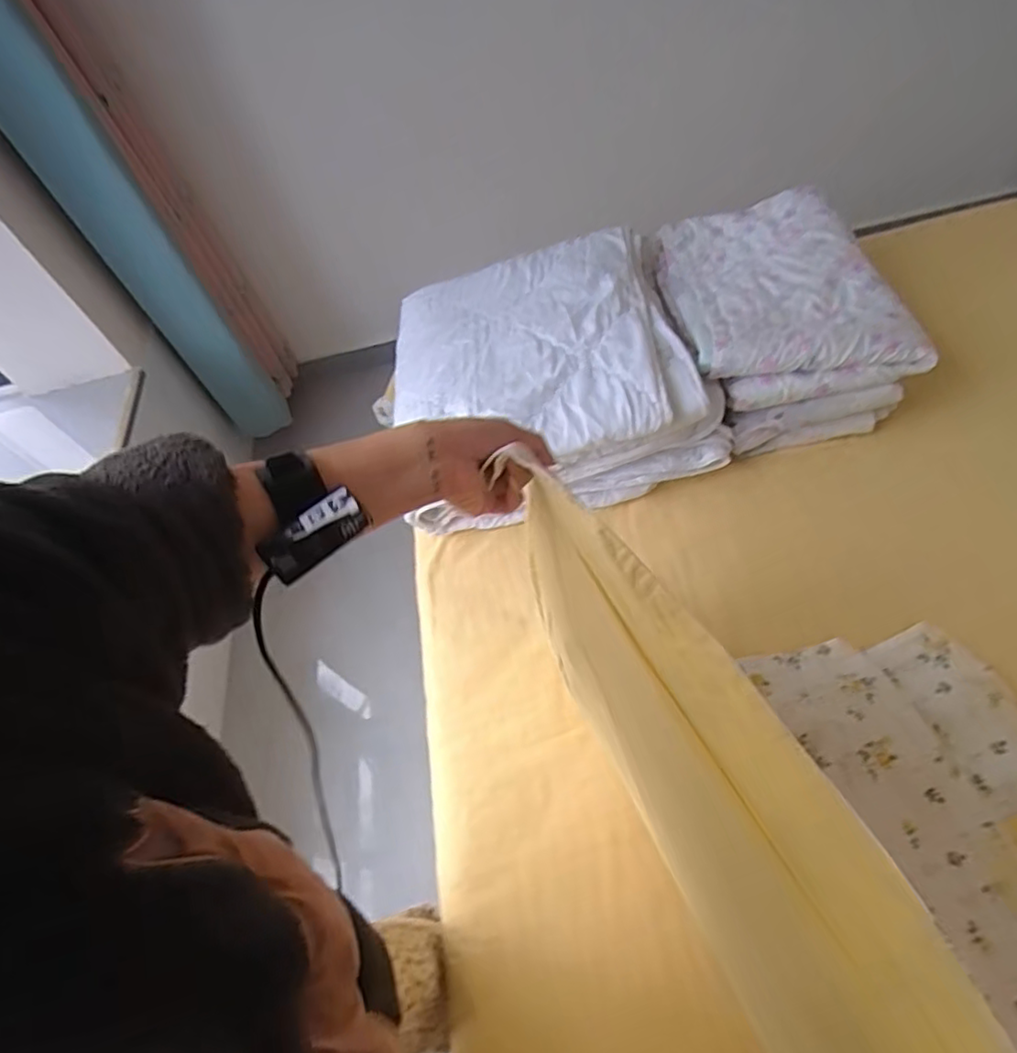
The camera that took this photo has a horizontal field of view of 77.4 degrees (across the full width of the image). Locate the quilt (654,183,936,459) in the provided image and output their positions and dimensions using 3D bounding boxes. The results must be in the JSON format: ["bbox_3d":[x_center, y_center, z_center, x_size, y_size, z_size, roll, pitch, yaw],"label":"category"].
[{"bbox_3d":[0.452,-0.351,1.113,0.329,0.273,0.399,-7,43,-1],"label":"quilt"}]

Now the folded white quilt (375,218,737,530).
[{"bbox_3d":[0.062,-0.264,1.130,0.507,0.298,0.456,-10,43,-4],"label":"folded white quilt"}]

